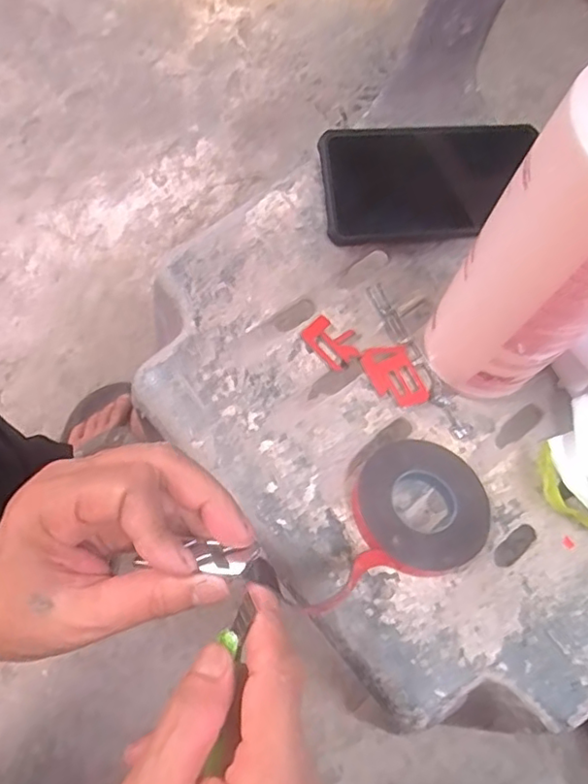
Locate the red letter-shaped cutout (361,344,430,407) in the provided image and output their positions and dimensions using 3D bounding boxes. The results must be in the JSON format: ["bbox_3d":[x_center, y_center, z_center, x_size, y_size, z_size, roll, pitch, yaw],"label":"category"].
[{"bbox_3d":[0.069,-0.010,0.409,0.034,0.006,0.046,-22,74,-12],"label":"red letter-shaped cutout"}]

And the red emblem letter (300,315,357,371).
[{"bbox_3d":[0.027,-0.035,0.406,0.037,0.004,0.030,46,70,-1],"label":"red emblem letter"}]

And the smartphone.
[{"bbox_3d":[0.099,-0.155,0.438,0.156,0.011,0.081,-6,89,-7],"label":"smartphone"}]

